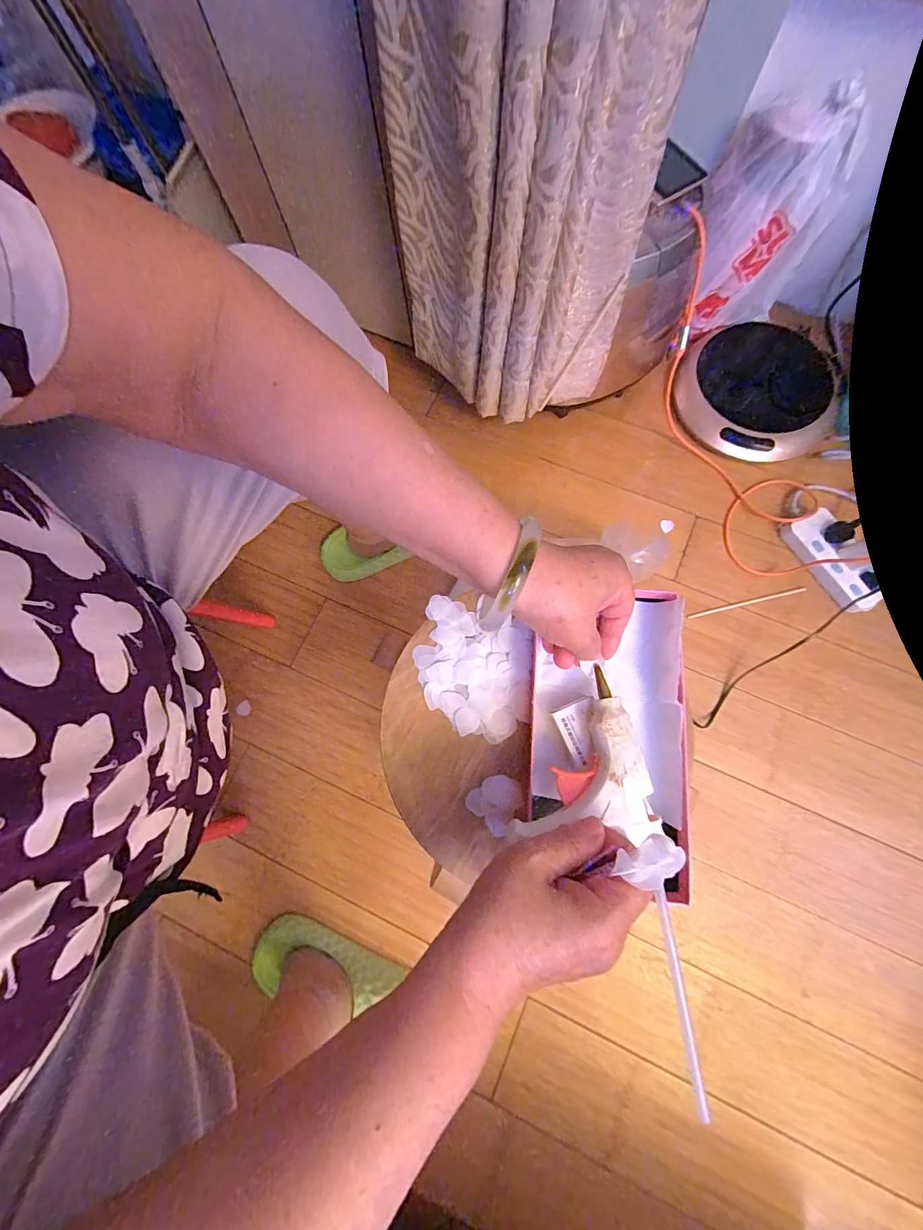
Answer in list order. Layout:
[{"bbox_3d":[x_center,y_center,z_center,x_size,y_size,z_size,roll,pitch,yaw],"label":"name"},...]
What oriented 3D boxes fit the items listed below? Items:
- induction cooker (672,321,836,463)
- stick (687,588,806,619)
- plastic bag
[{"bbox_3d":[0.501,-0.388,0.713,0.240,0.069,0.239,0,76,1],"label":"induction cooker"},{"bbox_3d":[0.457,-0.018,0.662,0.191,0.008,0.006,-13,76,-2],"label":"stick"},{"bbox_3d":[0.435,-0.568,0.621,0.175,0.253,0.122,29,78,8],"label":"plastic bag"}]

